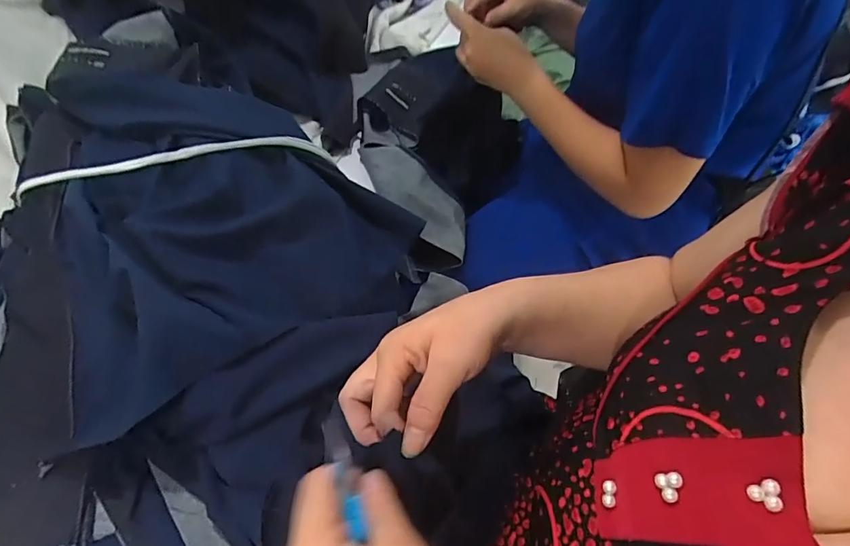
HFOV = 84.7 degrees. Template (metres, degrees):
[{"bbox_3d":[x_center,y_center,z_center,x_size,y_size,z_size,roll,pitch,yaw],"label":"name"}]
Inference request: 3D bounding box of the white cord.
[{"bbox_3d":[-0.278,-0.122,0.523,0.338,0.048,0.027,-11,50,-11],"label":"white cord"}]

